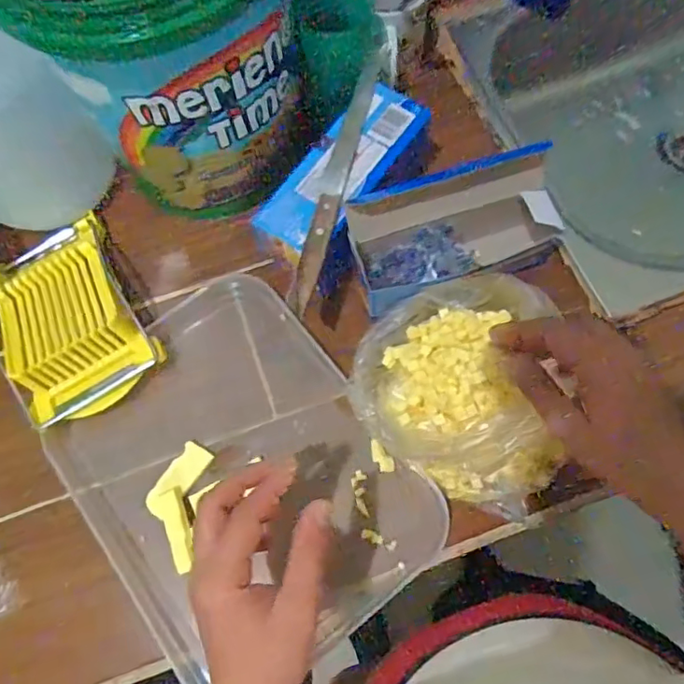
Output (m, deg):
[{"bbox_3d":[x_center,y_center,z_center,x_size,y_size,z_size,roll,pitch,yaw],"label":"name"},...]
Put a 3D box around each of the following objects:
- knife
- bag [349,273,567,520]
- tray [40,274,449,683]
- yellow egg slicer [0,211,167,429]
[{"bbox_3d":[-0.002,-0.148,0.460,0.022,0.021,0.275,13,72,7],"label":"knife"},{"bbox_3d":[0.094,0.034,0.432,0.162,0.070,0.169,-7,71,0],"label":"bag"},{"bbox_3d":[-0.091,0.109,0.462,0.243,0.022,0.303,-37,73,-10],"label":"tray"},{"bbox_3d":[-0.254,-0.022,0.502,0.123,0.047,0.189,-32,72,-8],"label":"yellow egg slicer"}]

